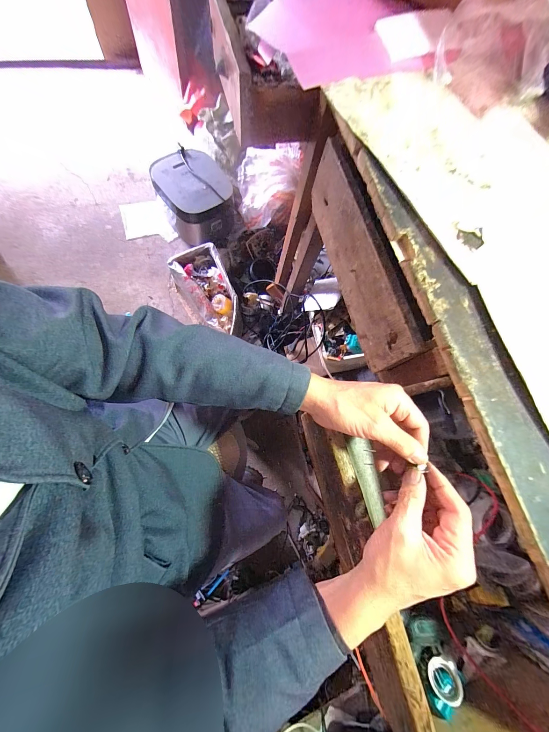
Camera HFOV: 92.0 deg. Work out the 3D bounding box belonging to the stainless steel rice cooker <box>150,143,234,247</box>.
[{"bbox_3d":[-0.320,-0.687,1.111,0.261,0.262,0.240,-23,80,-13],"label":"stainless steel rice cooker"}]

